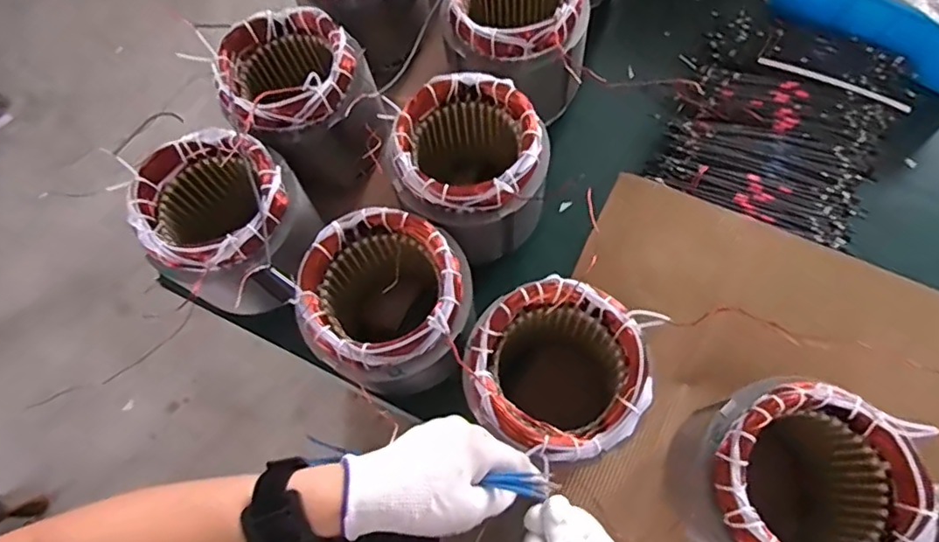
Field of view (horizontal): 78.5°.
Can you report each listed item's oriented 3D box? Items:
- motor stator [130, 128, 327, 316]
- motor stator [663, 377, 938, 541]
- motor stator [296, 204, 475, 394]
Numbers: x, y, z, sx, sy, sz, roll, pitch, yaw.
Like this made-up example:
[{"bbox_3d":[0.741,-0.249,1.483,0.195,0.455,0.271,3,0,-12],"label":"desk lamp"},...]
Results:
[{"bbox_3d":[-0.240,-0.049,0.588,0.149,0.141,0.138,-1,71,2],"label":"motor stator"},{"bbox_3d":[0.252,0.175,0.474,0.139,0.178,0.136,-1,71,2],"label":"motor stator"},{"bbox_3d":[-0.070,0.040,0.563,0.143,0.178,0.138,-1,71,2],"label":"motor stator"}]

